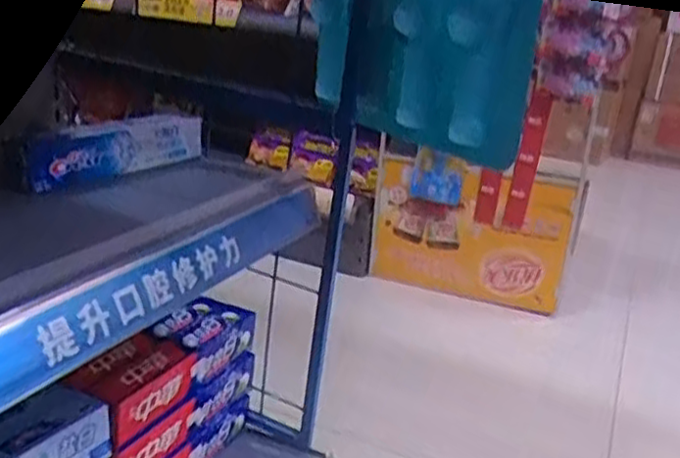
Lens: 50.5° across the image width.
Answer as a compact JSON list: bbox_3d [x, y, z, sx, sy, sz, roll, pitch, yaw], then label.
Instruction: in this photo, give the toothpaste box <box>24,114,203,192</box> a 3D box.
[{"bbox_3d":[-0.193,-0.073,0.632,0.040,0.038,0.190,16,21,26],"label":"toothpaste box"}]

